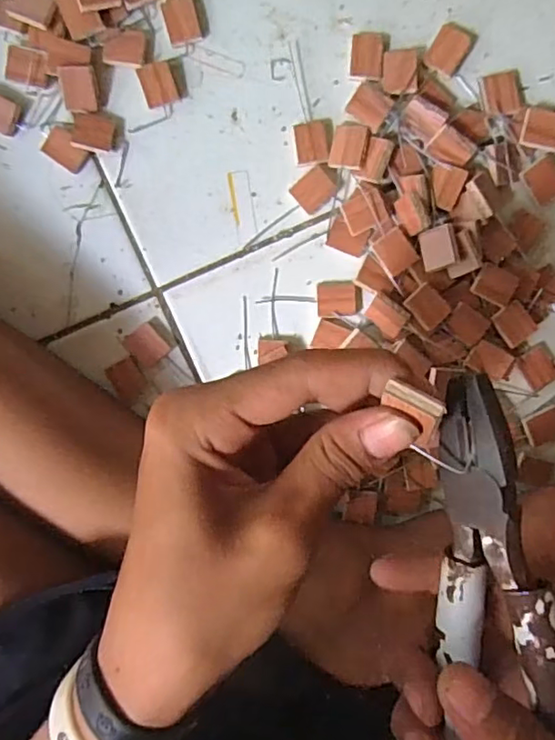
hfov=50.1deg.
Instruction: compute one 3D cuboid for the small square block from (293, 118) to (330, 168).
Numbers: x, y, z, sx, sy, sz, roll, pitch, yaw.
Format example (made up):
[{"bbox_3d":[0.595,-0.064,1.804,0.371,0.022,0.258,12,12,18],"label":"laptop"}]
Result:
[{"bbox_3d":[0.020,-0.135,0.353,0.020,0.006,0.024,-8,99,2],"label":"small square block"}]

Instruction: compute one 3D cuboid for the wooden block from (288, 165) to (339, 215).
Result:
[{"bbox_3d":[0.022,-0.108,0.357,0.024,0.005,0.021,-42,96,6],"label":"wooden block"}]

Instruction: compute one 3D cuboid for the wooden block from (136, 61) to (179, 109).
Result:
[{"bbox_3d":[-0.070,-0.167,0.347,0.019,0.007,0.023,-16,98,3],"label":"wooden block"}]

